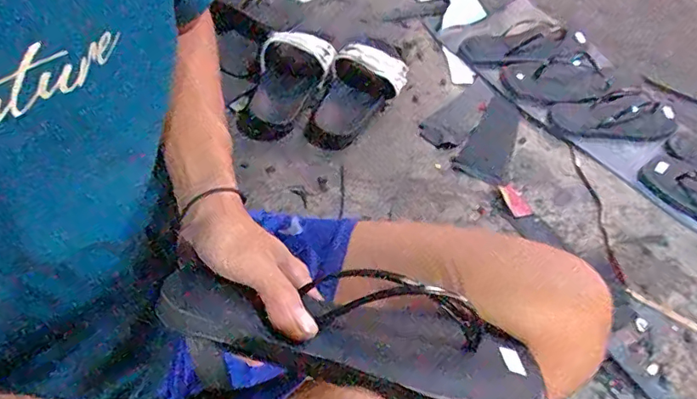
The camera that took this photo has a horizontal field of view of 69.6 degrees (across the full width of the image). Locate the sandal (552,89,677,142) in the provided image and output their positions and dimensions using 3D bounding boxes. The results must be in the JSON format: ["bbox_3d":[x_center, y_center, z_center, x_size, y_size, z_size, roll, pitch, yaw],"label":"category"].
[{"bbox_3d":[0.464,-0.144,0.874,0.225,0.036,0.095,3,52,-4],"label":"sandal"}]

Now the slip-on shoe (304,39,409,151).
[{"bbox_3d":[0.032,-0.201,0.851,0.120,0.056,0.293,18,52,8],"label":"slip-on shoe"}]

